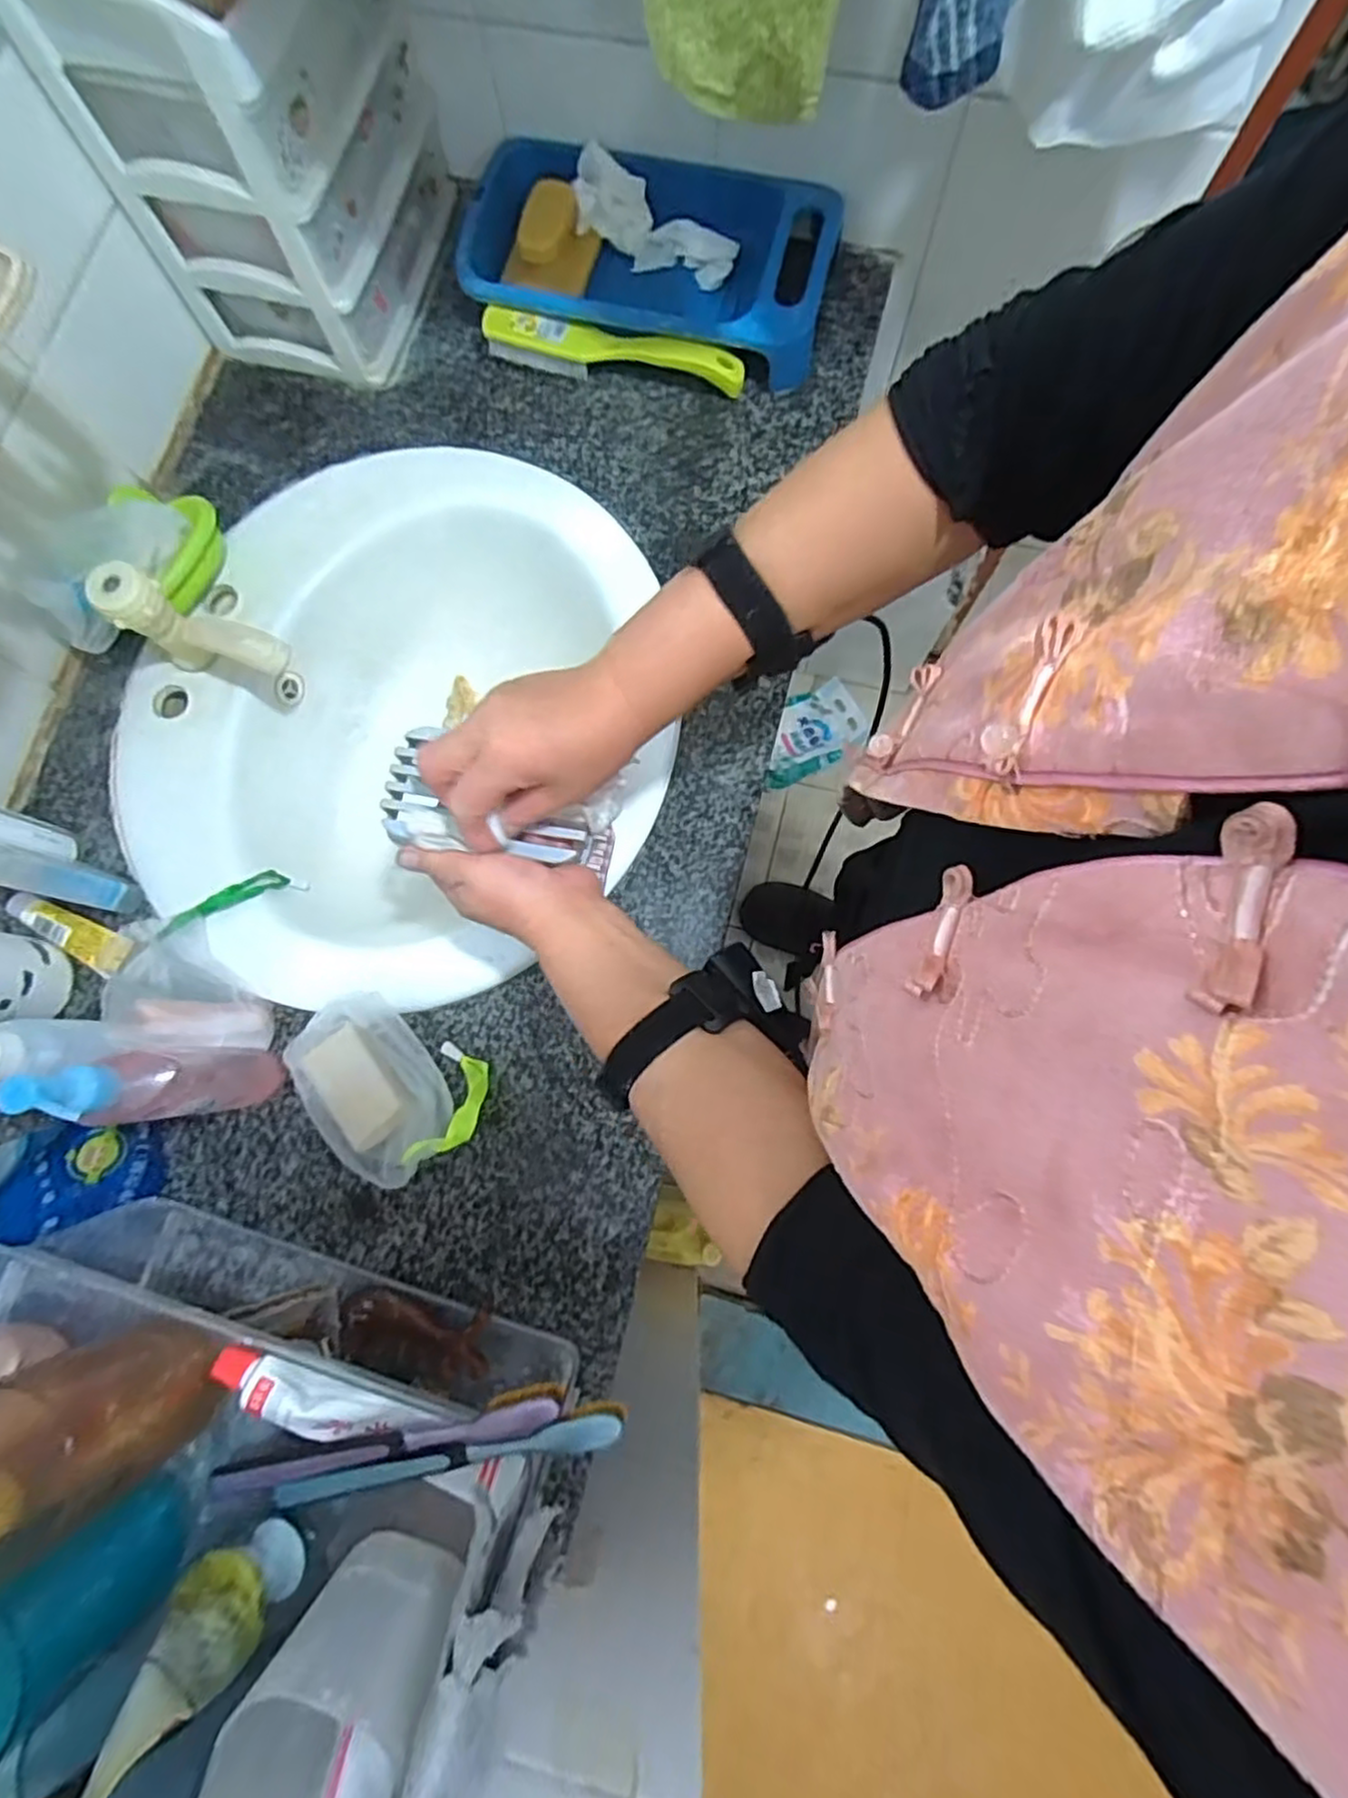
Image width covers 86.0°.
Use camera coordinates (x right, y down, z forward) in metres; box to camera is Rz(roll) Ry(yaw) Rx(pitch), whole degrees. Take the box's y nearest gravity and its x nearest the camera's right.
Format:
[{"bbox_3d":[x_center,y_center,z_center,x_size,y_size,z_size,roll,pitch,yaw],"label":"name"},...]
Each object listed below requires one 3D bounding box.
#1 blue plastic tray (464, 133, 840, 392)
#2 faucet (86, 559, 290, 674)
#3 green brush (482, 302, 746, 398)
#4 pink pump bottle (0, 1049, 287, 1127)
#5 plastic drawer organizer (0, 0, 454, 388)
[{"bbox_3d":[-0.025,-0.582,0.651,0.327,0.058,0.183,15,79,5],"label":"blue plastic tray"},{"bbox_3d":[-0.356,-0.197,0.565,0.127,0.113,0.041,20,79,6],"label":"faucet"},{"bbox_3d":[-0.055,-0.481,0.642,0.231,0.038,0.029,14,79,4],"label":"green brush"},{"bbox_3d":[-0.308,0.114,0.446,0.046,0.187,0.042,-4,78,1],"label":"pink pump bottle"},{"bbox_3d":[-0.315,-0.614,0.543,0.173,0.277,0.219,12,79,4],"label":"plastic drawer organizer"}]

